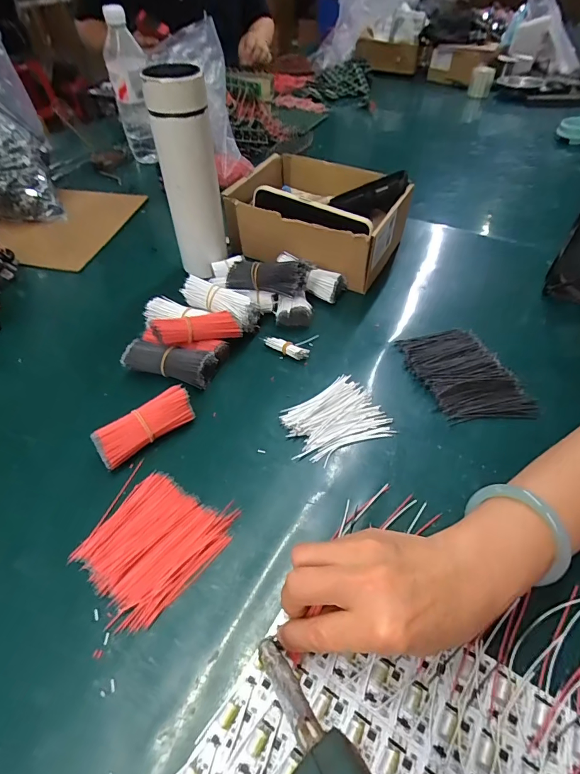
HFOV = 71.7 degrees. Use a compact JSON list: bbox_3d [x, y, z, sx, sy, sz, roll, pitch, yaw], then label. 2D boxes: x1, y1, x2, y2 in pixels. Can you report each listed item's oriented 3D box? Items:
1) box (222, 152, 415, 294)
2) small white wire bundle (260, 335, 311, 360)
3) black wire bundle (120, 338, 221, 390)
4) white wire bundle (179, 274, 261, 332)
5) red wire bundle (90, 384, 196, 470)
[{"bbox_3d":[0.040,-0.236,0.569,0.213,0.104,0.165,21,51,17],"label":"box"},{"bbox_3d":[-0.006,-0.045,0.457,0.057,0.014,0.014,22,51,18],"label":"small white wire bundle"},{"bbox_3d":[-0.126,-0.025,0.427,0.091,0.034,0.034,10,49,8],"label":"black wire bundle"},{"bbox_3d":[-0.081,-0.100,0.468,0.087,0.033,0.039,24,52,20],"label":"white wire bundle"},{"bbox_3d":[-0.131,0.037,0.367,0.088,0.034,0.030,-31,56,-26],"label":"red wire bundle"}]

